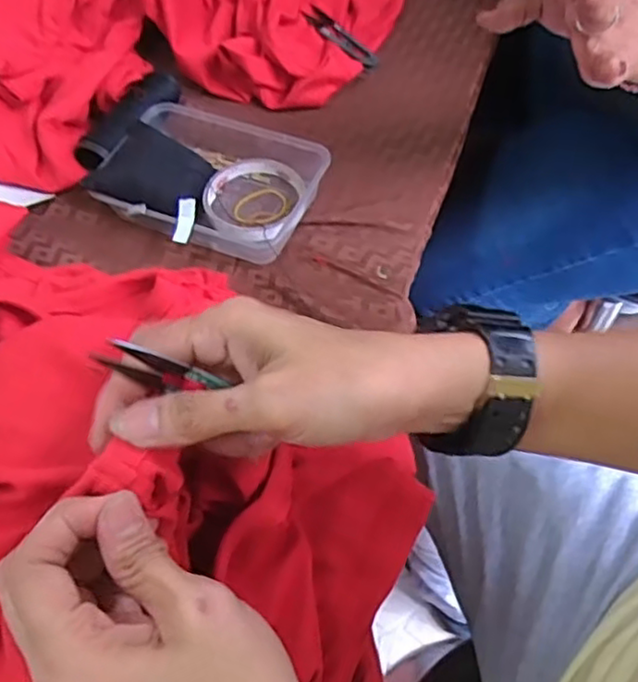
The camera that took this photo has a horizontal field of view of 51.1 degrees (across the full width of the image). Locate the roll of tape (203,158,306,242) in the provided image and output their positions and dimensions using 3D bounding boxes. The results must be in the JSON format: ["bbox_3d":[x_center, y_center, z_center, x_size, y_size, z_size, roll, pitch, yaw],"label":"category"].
[{"bbox_3d":[-0.057,-0.119,0.557,0.078,0.014,0.090,16,58,12],"label":"roll of tape"}]

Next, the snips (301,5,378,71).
[{"bbox_3d":[0.020,-0.303,0.667,0.027,0.017,0.102,-31,61,-18],"label":"snips"}]

